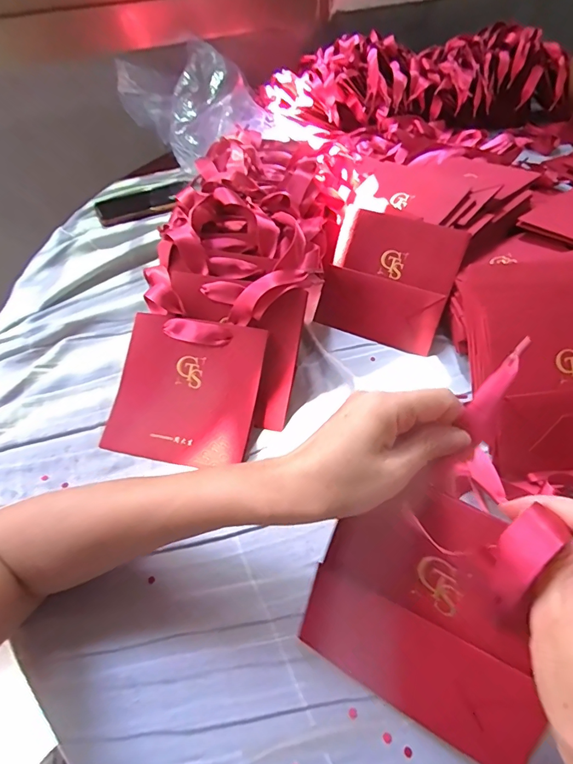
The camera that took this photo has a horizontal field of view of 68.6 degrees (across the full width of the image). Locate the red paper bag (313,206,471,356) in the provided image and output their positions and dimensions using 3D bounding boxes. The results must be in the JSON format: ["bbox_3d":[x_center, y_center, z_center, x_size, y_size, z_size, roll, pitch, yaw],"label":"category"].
[{"bbox_3d":[0.116,-0.118,0.483,0.138,0.138,0.012,21,10,21],"label":"red paper bag"}]

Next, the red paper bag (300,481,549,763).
[{"bbox_3d":[0.083,0.133,0.246,0.132,0.016,0.129,22,95,28],"label":"red paper bag"}]

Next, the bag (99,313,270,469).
[{"bbox_3d":[-0.096,0.010,0.402,0.138,0.008,0.134,9,81,9],"label":"bag"}]

